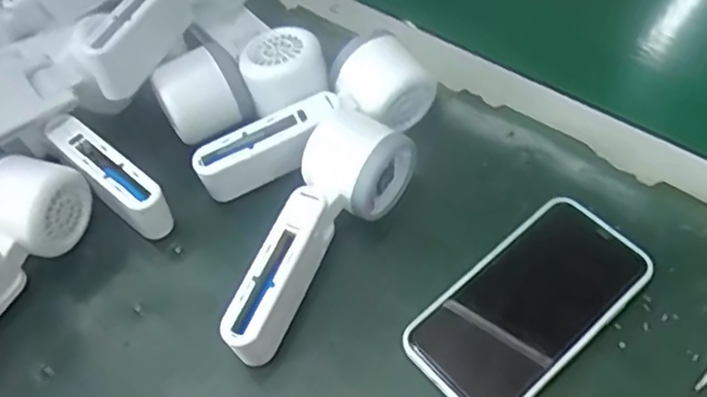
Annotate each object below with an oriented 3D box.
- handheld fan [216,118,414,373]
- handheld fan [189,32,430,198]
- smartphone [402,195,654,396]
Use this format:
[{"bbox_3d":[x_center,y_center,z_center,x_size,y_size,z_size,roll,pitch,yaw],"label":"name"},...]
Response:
[{"bbox_3d":[-0.021,0.018,0.389,0.054,0.053,0.167,21,59,18],"label":"handheld fan"},{"bbox_3d":[-0.024,-0.051,0.437,0.167,0.047,0.052,-29,58,-15],"label":"handheld fan"},{"bbox_3d":[0.101,0.060,0.378,0.142,0.009,0.074,-37,60,-20],"label":"smartphone"}]

